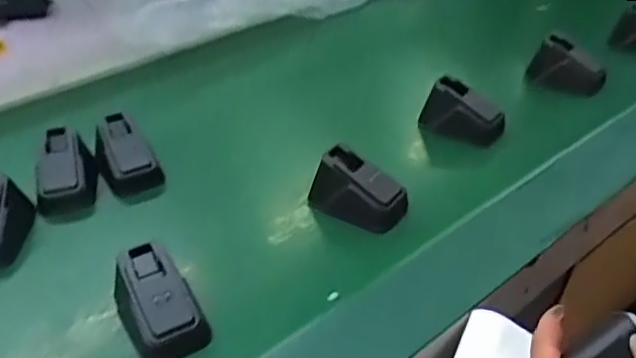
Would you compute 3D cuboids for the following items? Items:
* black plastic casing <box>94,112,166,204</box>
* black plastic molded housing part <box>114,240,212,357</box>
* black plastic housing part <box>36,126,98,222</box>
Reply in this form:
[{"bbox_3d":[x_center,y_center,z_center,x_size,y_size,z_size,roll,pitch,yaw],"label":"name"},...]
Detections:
[{"bbox_3d":[-0.157,-0.019,0.519,0.049,0.027,0.072,-7,63,-20],"label":"black plastic casing"},{"bbox_3d":[-0.097,0.076,0.377,0.039,0.035,0.071,-22,61,-31],"label":"black plastic molded housing part"},{"bbox_3d":[-0.201,-0.006,0.500,0.041,0.041,0.068,-11,39,-12],"label":"black plastic housing part"}]

